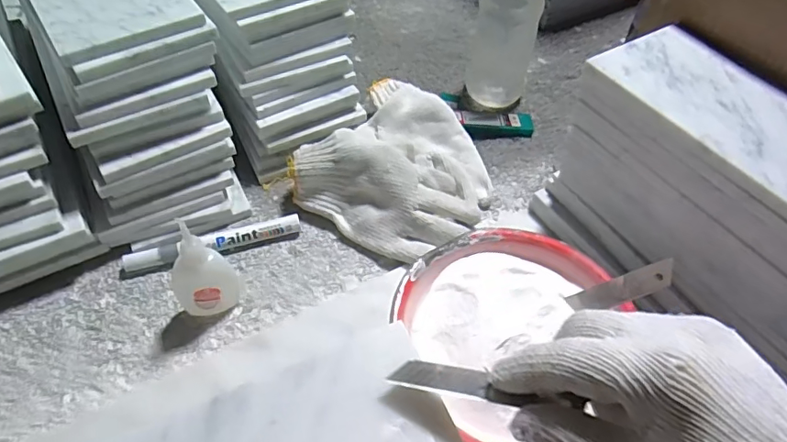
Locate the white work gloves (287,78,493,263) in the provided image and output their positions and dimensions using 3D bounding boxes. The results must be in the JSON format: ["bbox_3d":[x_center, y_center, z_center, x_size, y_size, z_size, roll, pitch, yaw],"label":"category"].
[{"bbox_3d":[0.011,-0.053,0.476,0.153,0.065,0.161,1,50,-1],"label":"white work gloves"}]

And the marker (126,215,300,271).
[{"bbox_3d":[-0.149,0.018,0.443,0.141,0.016,0.021,-14,52,-13],"label":"marker"}]

